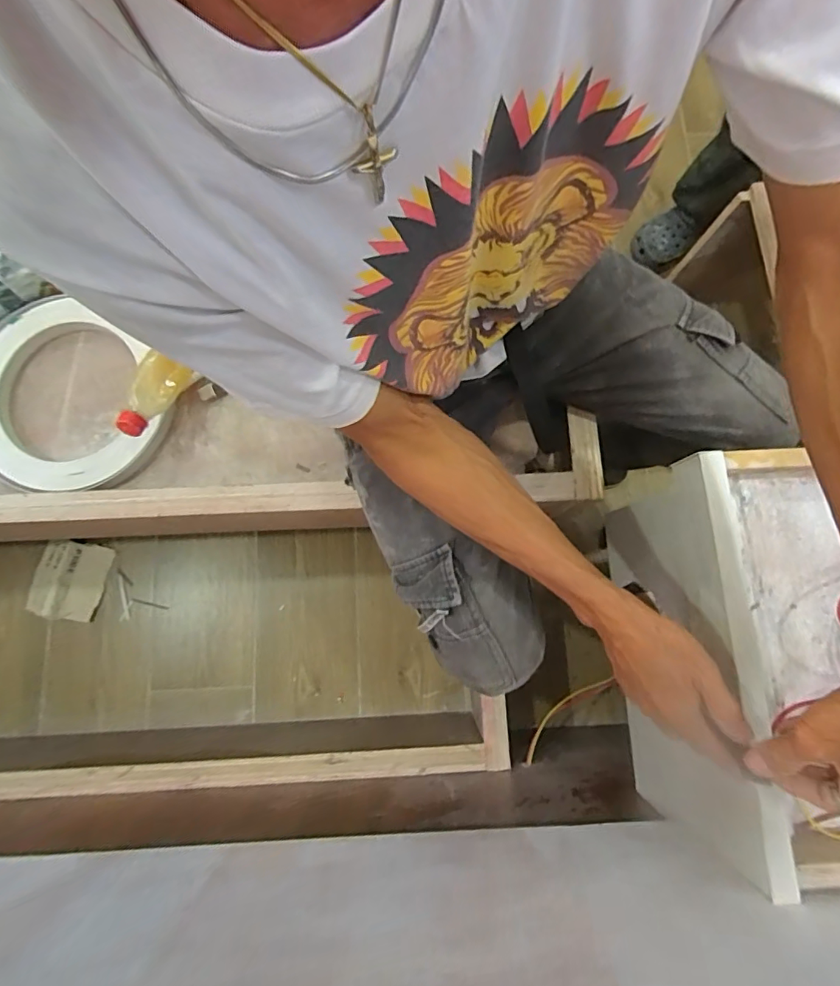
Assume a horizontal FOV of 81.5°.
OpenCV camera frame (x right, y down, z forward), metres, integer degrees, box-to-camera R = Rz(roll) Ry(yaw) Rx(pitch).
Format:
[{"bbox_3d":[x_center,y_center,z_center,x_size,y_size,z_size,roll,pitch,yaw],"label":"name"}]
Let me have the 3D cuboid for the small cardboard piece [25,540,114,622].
[{"bbox_3d":[-0.687,0.167,0.942,0.146,0.047,0.143,5,79,1],"label":"small cardboard piece"}]

